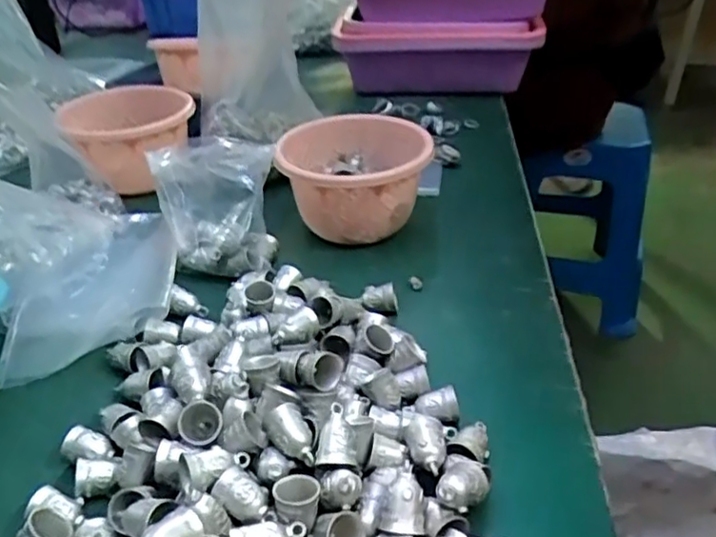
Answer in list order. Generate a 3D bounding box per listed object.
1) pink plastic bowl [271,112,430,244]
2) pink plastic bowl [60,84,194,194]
[{"bbox_3d":[-0.006,-0.090,0.620,0.139,0.084,0.148,-2,34,1],"label":"pink plastic bowl"},{"bbox_3d":[-0.261,-0.156,0.753,0.136,0.071,0.135,-7,35,-7],"label":"pink plastic bowl"}]

